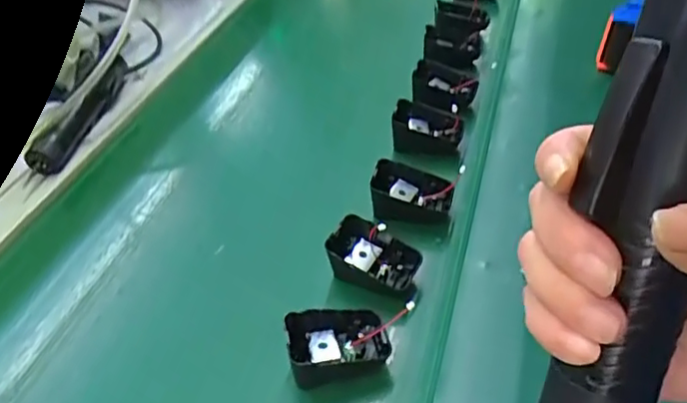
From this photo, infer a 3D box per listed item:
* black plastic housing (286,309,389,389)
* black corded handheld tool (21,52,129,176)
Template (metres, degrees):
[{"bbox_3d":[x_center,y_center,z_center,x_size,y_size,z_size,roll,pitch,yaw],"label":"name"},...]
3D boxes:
[{"bbox_3d":[-0.005,0.098,0.398,0.066,0.031,0.048,-6,50,-12],"label":"black plastic housing"},{"bbox_3d":[-0.291,-0.103,0.660,0.031,0.040,0.199,10,48,3],"label":"black corded handheld tool"}]

